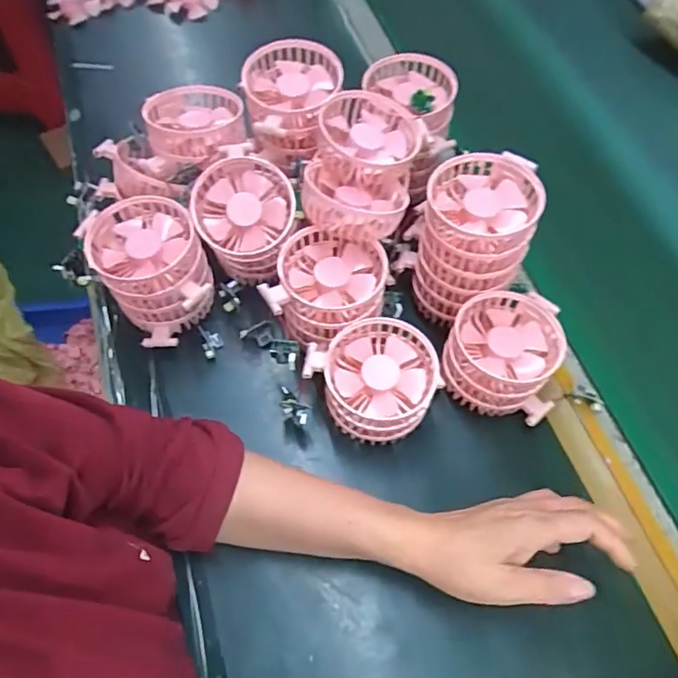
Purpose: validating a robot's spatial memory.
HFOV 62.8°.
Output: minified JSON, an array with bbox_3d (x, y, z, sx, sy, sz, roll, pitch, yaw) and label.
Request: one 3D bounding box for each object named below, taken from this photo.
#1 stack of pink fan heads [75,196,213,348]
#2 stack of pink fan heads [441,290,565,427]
[{"bbox_3d":[-0.170,-0.062,0.516,0.091,0.083,0.111,-27,65,-17],"label":"stack of pink fan heads"},{"bbox_3d":[0.145,0.014,0.500,0.099,0.069,0.098,12,60,4],"label":"stack of pink fan heads"}]

